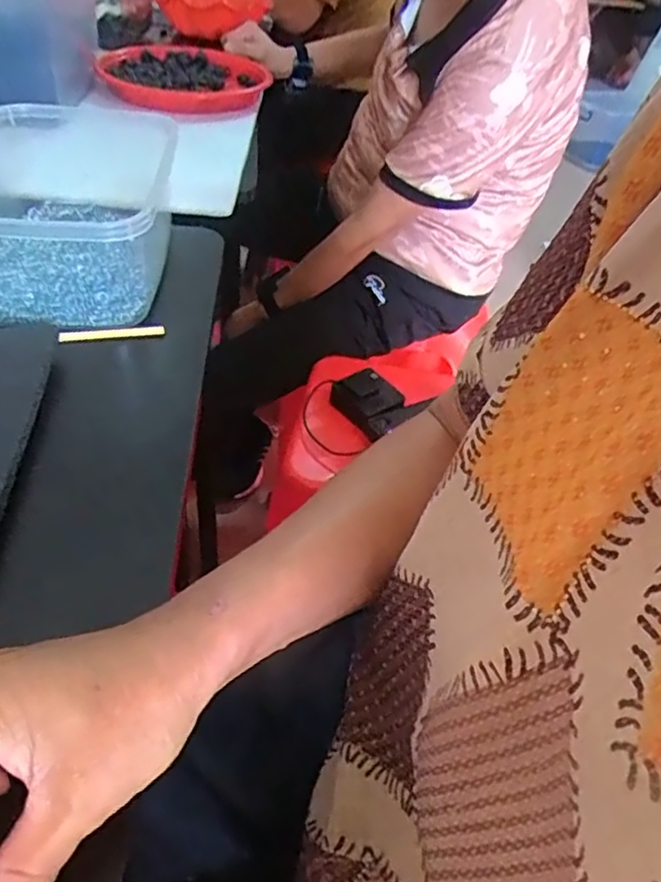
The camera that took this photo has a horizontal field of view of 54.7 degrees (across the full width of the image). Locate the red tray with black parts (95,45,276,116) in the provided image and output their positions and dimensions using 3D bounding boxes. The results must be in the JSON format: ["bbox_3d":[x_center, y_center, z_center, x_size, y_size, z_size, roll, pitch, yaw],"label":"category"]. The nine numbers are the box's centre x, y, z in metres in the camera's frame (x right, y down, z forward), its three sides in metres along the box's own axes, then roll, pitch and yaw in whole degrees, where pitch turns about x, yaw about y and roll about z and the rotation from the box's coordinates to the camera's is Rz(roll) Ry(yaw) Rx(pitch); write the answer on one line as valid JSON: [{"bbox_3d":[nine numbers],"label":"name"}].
[{"bbox_3d":[-0.210,-0.539,0.944,0.236,0.027,0.286,4,42,-3],"label":"red tray with black parts"}]

